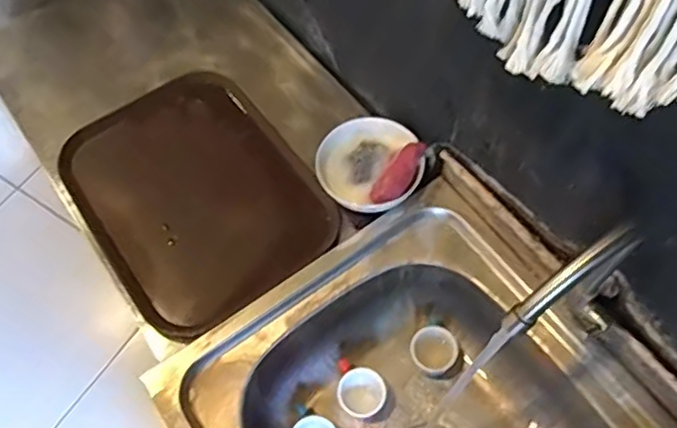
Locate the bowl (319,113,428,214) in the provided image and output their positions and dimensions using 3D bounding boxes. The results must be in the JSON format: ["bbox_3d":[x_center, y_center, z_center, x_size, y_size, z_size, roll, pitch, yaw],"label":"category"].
[{"bbox_3d":[0.047,-0.072,0.907,0.152,0.040,0.143,-1,61,2],"label":"bowl"}]

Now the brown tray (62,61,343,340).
[{"bbox_3d":[-0.209,-0.034,0.929,0.303,0.032,0.394,-33,64,-15],"label":"brown tray"}]

